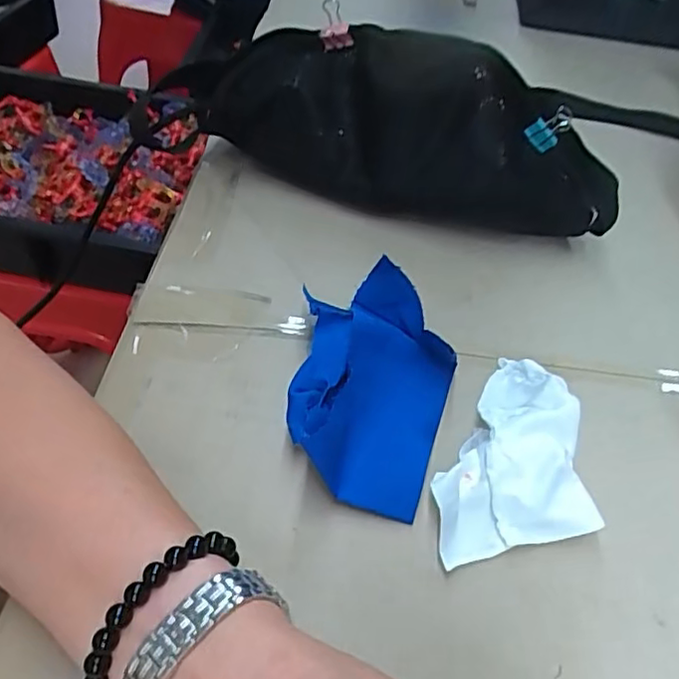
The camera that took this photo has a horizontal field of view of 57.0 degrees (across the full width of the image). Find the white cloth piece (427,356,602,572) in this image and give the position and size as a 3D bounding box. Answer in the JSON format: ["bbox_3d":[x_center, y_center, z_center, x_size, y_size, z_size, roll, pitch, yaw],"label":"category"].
[{"bbox_3d":[0.077,0.047,0.298,0.071,0.030,0.106,0,49,-6],"label":"white cloth piece"}]

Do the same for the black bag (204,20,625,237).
[{"bbox_3d":[0.044,-0.139,0.417,0.277,0.104,0.057,14,49,7],"label":"black bag"}]

